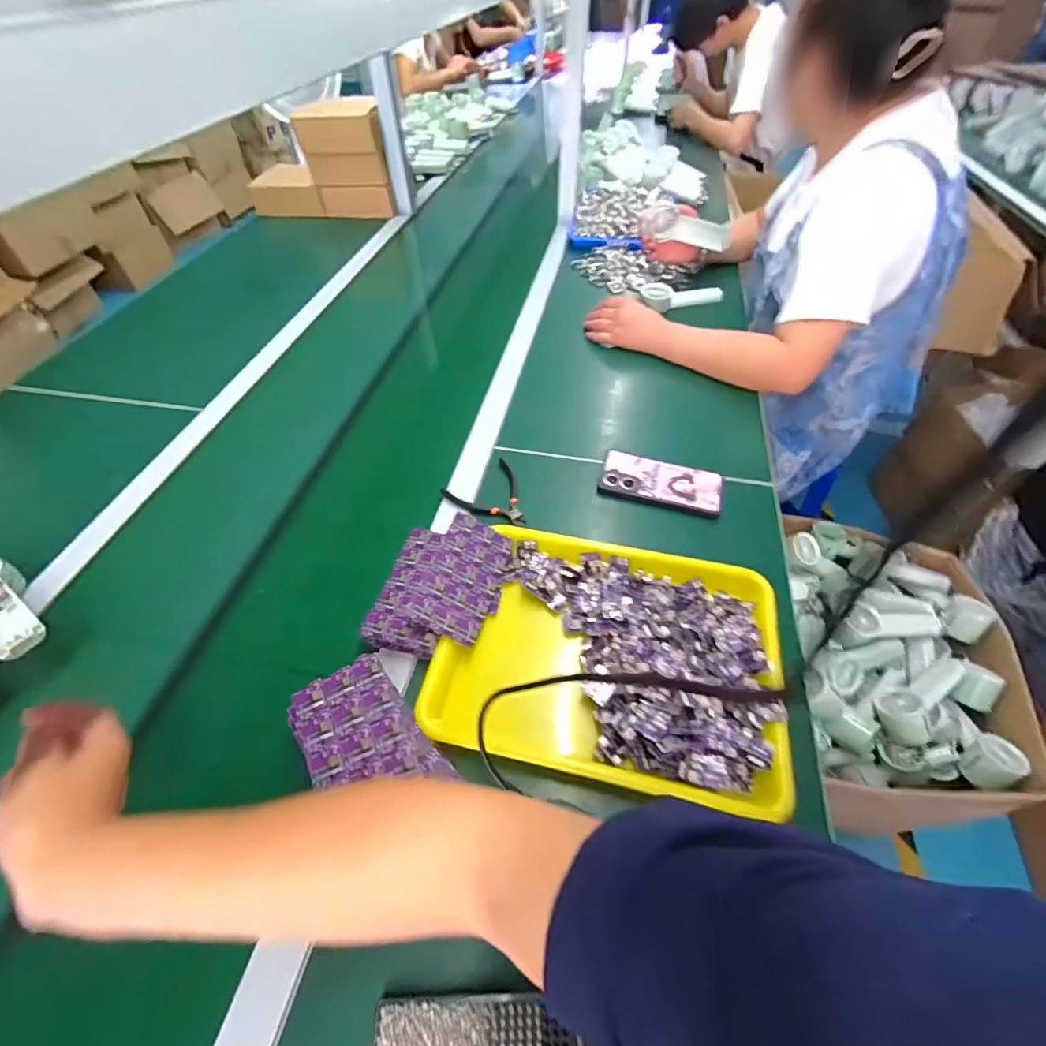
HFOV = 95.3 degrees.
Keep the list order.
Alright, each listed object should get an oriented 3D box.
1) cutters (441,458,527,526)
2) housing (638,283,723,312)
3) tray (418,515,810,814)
[{"bbox_3d":[-0.035,-0.035,0.637,0.102,0.009,0.107,-36,60,-25],"label":"cutters"},{"bbox_3d":[0.314,-0.451,0.948,0.161,0.038,0.063,8,53,6],"label":"housing"},{"bbox_3d":[0.089,0.129,0.497,0.329,0.060,0.246,10,53,8],"label":"tray"}]

